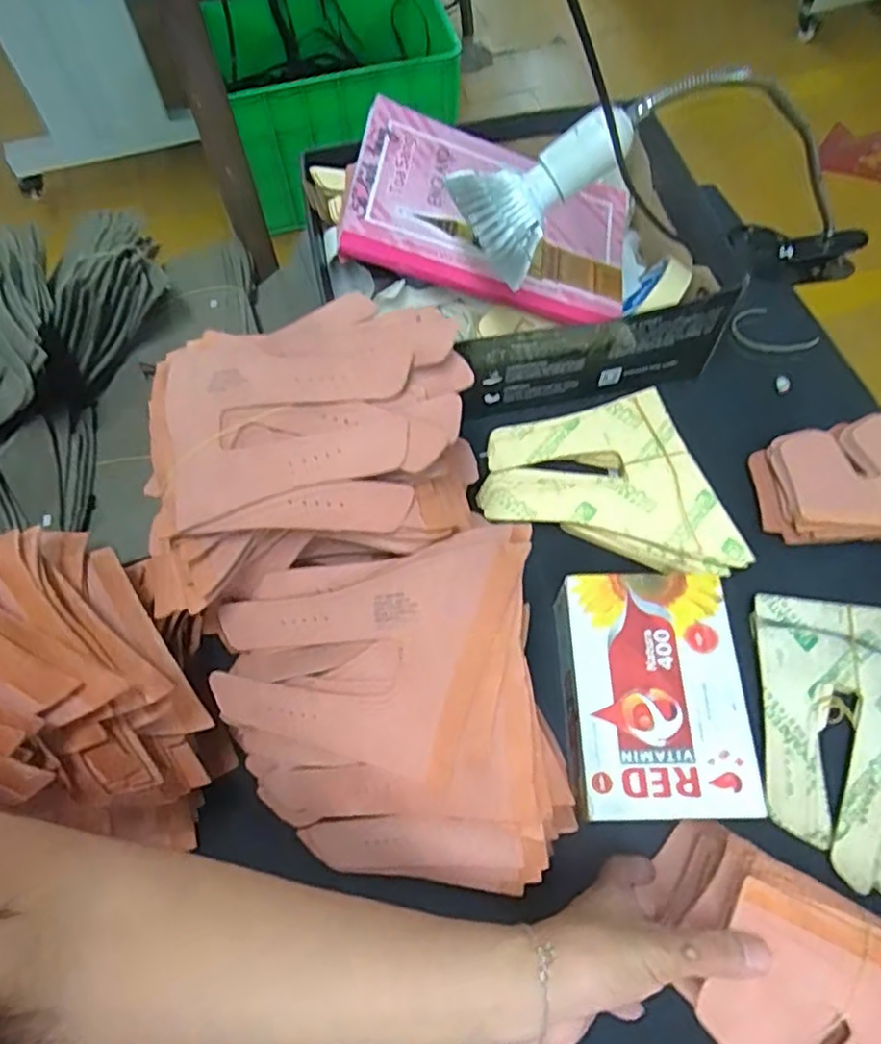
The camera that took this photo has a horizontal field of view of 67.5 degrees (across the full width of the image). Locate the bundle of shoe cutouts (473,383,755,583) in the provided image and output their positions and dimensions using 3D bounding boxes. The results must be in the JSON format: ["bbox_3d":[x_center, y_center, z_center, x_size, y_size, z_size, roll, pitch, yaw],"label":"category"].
[{"bbox_3d":[0.130,-0.017,0.540,0.173,0.013,0.173,-17,65,-7],"label":"bundle of shoe cutouts"}]

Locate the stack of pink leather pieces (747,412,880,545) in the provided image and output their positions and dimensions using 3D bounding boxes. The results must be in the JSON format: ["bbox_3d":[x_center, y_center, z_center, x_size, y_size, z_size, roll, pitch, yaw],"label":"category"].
[{"bbox_3d":[0.339,-0.033,0.527,0.157,0.040,0.103,2,64,2],"label":"stack of pink leather pieces"}]

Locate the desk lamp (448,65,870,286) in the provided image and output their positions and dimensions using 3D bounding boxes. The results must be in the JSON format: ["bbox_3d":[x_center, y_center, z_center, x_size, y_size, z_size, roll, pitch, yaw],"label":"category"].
[{"bbox_3d":[0.226,-0.278,0.543,0.473,0.152,0.084,-10,61,-33],"label":"desk lamp"}]

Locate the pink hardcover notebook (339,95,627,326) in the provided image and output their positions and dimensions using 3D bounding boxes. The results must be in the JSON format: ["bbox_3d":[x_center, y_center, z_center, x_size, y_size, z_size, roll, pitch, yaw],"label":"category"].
[{"bbox_3d":[0.049,-0.267,0.589,0.254,0.025,0.166,14,67,-13],"label":"pink hardcover notebook"}]

